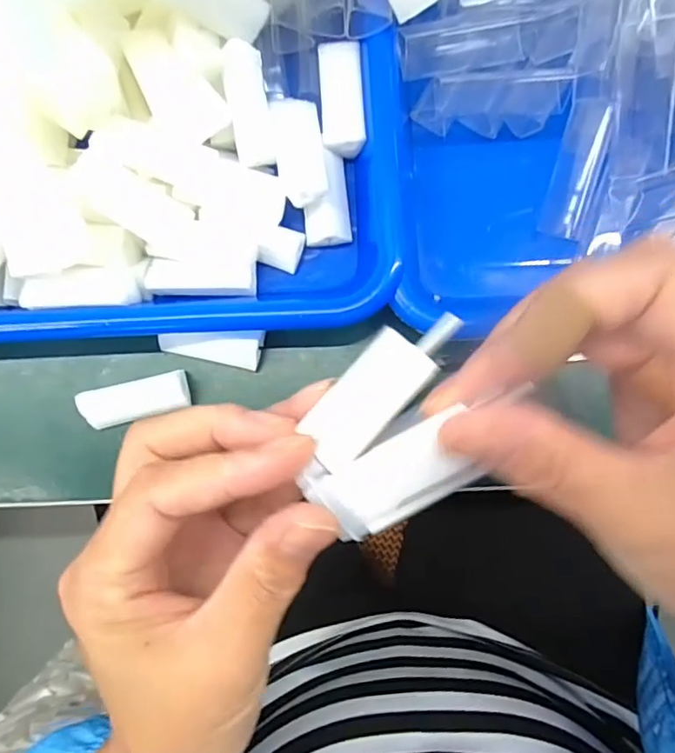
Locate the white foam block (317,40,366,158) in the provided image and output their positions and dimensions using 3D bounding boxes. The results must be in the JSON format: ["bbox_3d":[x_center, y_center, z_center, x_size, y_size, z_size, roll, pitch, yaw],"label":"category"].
[{"bbox_3d":[0.002,-0.120,0.242,0.018,0.011,0.047,-4,85,1],"label":"white foam block"}]

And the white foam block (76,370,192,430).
[{"bbox_3d":[-0.089,0.011,0.248,0.046,0.017,0.017,-14,85,0],"label":"white foam block"}]

